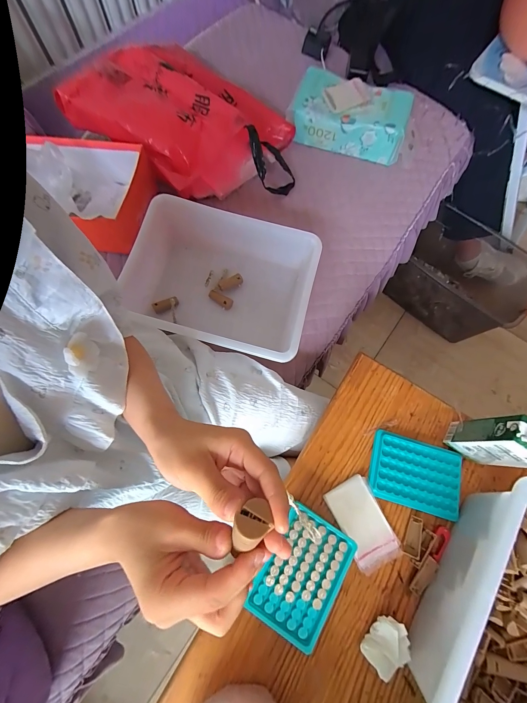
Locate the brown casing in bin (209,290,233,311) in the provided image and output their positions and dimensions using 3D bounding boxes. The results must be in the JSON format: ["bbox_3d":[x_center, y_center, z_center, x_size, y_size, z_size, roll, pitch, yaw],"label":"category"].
[{"bbox_3d":[-0.086,-0.106,0.582,0.053,0.017,0.020,36,74,9],"label":"brown casing in bin"}]

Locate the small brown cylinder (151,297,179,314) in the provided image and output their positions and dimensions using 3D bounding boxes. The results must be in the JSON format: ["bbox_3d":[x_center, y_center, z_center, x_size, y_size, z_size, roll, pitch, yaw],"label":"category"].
[{"bbox_3d":[-0.191,-0.090,0.564,0.051,0.022,0.017,-20,73,6],"label":"small brown cylinder"}]

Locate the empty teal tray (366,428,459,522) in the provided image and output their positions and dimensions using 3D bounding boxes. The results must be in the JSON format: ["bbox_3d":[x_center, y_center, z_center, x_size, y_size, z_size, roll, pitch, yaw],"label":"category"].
[{"bbox_3d":[0.224,0.179,0.423,0.127,0.012,0.094,16,72,3],"label":"empty teal tray"}]

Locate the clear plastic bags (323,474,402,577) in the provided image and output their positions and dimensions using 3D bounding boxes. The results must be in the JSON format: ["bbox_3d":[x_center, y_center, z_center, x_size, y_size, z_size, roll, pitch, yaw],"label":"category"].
[{"bbox_3d":[0.140,0.241,0.404,0.066,0.007,0.112,-24,75,-10],"label":"clear plastic bags"}]

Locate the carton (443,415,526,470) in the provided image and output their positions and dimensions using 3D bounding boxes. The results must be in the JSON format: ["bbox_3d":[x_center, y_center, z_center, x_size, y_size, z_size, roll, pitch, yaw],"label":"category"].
[{"bbox_3d":[0.311,0.121,0.380,0.056,0.131,0.040,39,74,10],"label":"carton"}]

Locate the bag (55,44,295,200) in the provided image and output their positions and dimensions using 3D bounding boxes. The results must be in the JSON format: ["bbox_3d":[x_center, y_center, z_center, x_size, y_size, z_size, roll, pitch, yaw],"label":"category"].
[{"bbox_3d":[-0.151,-0.508,0.641,0.448,0.126,0.321,28,73,7],"label":"bag"}]

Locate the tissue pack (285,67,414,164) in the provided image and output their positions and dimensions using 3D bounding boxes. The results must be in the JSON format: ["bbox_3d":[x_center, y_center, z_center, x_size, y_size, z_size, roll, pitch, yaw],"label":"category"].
[{"bbox_3d":[0.206,-0.575,0.700,0.279,0.097,0.139,9,72,1],"label":"tissue pack"}]

